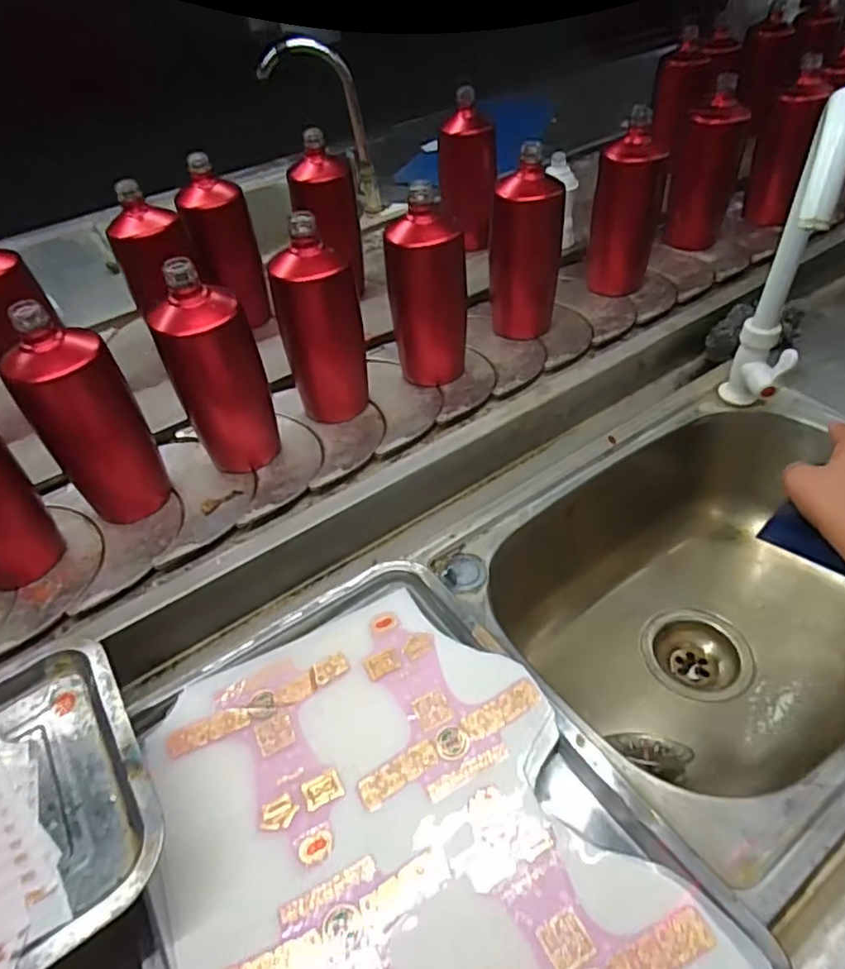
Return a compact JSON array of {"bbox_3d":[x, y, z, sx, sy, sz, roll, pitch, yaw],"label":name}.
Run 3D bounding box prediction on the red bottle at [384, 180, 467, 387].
[{"bbox_3d":[0.004,-0.200,0.665,0.070,0.192,0.066,22,51,29],"label":"red bottle"}]

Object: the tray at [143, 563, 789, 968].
[{"bbox_3d":[-0.020,0.222,0.379,0.276,0.018,0.373,-29,47,-22],"label":"tray"}]

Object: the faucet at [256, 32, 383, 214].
[{"bbox_3d":[-0.170,-0.608,1.069,0.166,0.264,0.037,-2,43,6],"label":"faucet"}]

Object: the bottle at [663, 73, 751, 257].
[{"bbox_3d":[0.392,-0.436,0.865,0.080,0.192,0.068,8,45,16],"label":"bottle"}]

